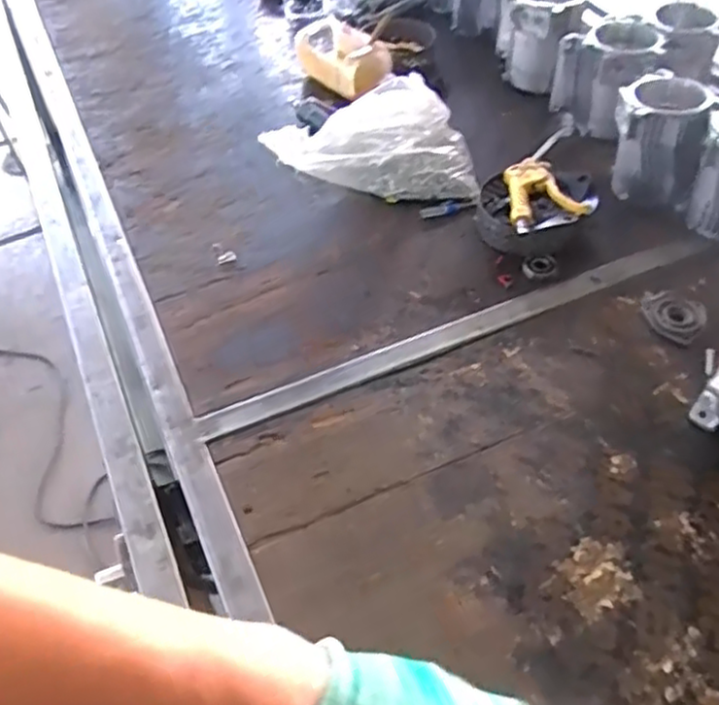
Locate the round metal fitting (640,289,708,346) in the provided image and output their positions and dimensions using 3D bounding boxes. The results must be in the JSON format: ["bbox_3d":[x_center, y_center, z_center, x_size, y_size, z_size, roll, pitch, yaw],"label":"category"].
[{"bbox_3d":[0.356,-0.044,0.818,0.074,0.009,0.060,33,59,29],"label":"round metal fitting"}]

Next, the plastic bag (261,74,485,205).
[{"bbox_3d":[0.022,-0.300,0.998,0.272,0.114,0.171,0,49,5],"label":"plastic bag"}]

